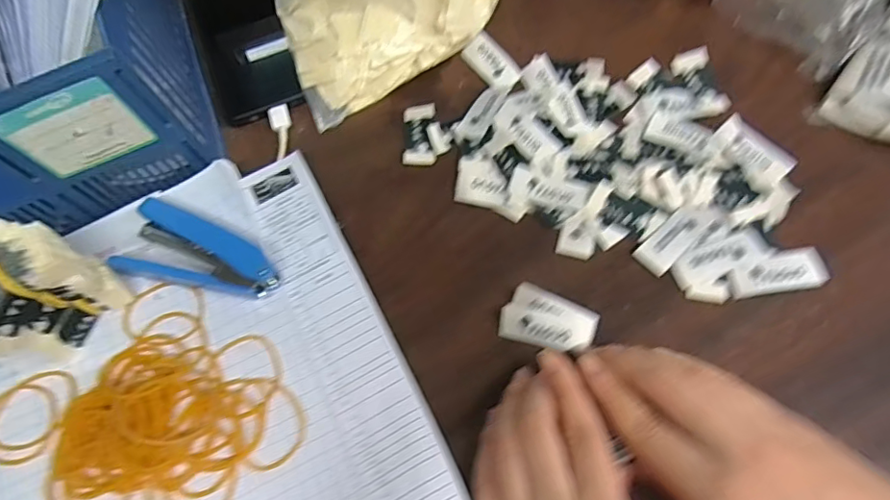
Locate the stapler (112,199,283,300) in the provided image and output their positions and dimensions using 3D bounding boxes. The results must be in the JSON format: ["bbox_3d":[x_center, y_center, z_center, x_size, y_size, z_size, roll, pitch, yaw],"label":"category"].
[{"bbox_3d":[-0.138,0.001,0.314,0.087,0.026,0.039,7,68,10],"label":"stapler"}]

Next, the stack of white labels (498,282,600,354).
[{"bbox_3d":[0.058,0.040,0.307,0.050,0.011,0.030,17,67,11],"label":"stack of white labels"}]

